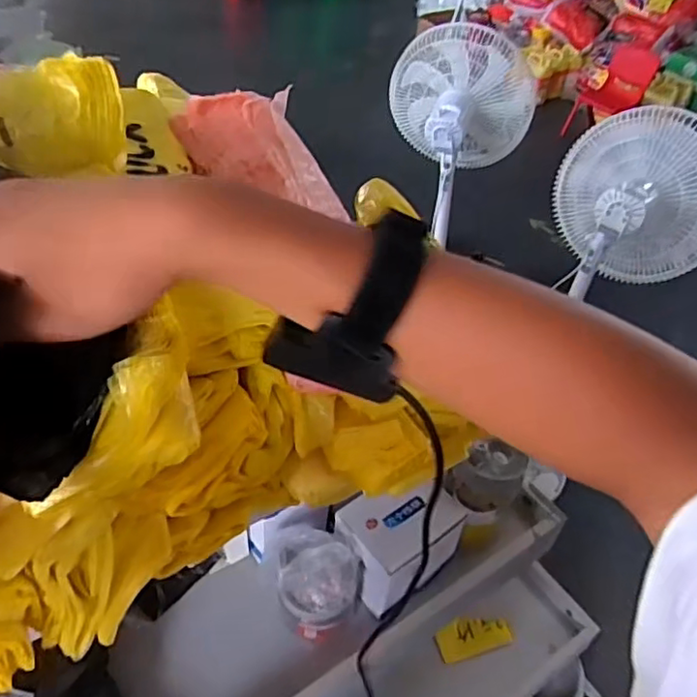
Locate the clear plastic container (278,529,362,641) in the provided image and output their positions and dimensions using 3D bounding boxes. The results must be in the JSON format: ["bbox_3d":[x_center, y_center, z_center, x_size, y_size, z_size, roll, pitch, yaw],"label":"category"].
[{"bbox_3d":[-0.031,0.255,0.670,0.084,0.113,0.082,0,44,-5],"label":"clear plastic container"}]

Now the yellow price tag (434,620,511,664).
[{"bbox_3d":[0.214,0.494,1.070,0.132,0.066,0.012,-9,2,-16],"label":"yellow price tag"}]

